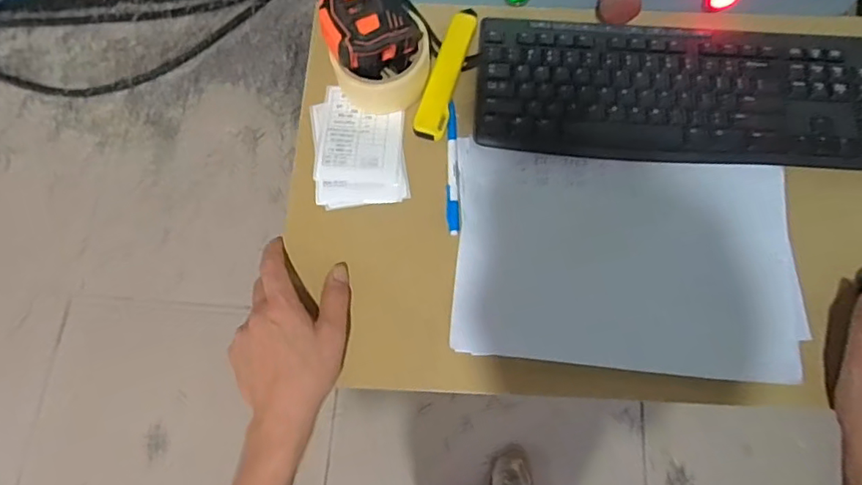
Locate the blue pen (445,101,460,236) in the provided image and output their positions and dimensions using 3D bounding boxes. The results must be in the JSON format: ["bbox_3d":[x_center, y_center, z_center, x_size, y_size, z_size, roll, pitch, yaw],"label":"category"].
[{"bbox_3d":[0.020,-0.072,0.539,0.012,0.012,0.131,-1,71,1],"label":"blue pen"}]

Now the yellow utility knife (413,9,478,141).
[{"bbox_3d":[0.016,-0.173,0.562,0.028,0.018,0.158,15,72,7],"label":"yellow utility knife"}]

